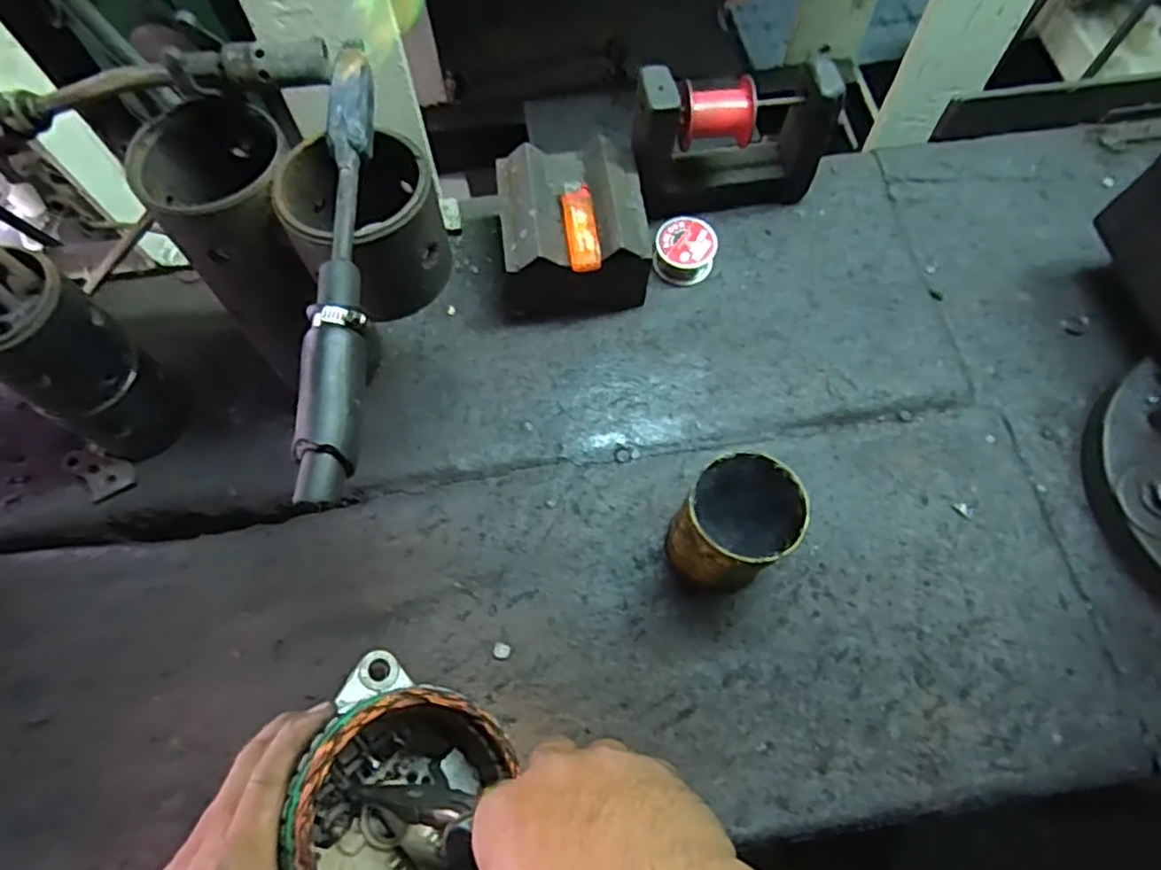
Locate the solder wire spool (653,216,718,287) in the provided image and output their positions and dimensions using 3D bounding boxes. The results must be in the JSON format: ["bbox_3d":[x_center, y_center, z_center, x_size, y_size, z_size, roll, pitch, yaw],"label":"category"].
[{"bbox_3d":[0.096,-0.169,0.629,0.054,0.035,0.047,7,67,4],"label":"solder wire spool"}]

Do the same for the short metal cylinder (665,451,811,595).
[{"bbox_3d":[0.105,0.068,0.484,0.077,0.114,0.070,0,67,1],"label":"short metal cylinder"}]

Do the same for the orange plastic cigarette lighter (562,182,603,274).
[{"bbox_3d":[0.001,-0.169,0.560,0.026,0.009,0.078,-6,66,-2],"label":"orange plastic cigarette lighter"}]

